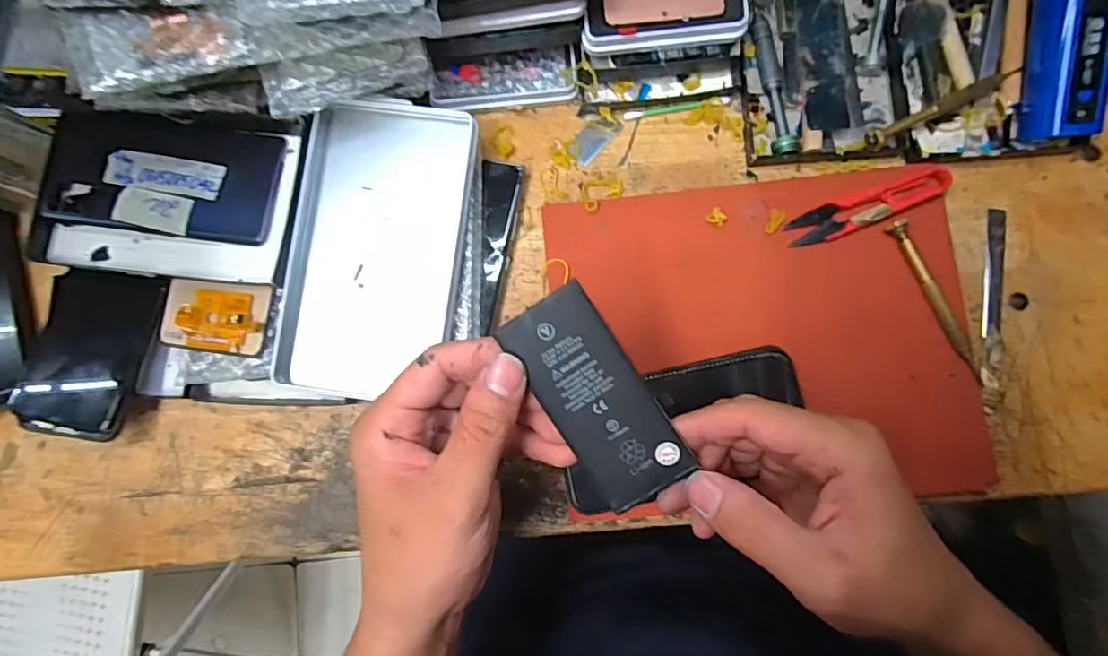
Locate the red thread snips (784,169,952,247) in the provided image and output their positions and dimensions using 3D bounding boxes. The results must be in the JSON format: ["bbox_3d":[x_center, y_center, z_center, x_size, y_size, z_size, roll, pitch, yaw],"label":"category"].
[{"bbox_3d":[0.199,-0.076,0.351,0.099,0.010,0.022,-20,85,1],"label":"red thread snips"}]

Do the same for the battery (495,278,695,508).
[{"bbox_3d":[0.019,0.032,0.241,0.042,0.007,0.098,-32,98,-1],"label":"battery"}]

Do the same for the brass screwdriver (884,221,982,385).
[{"bbox_3d":[0.237,-0.017,0.345,0.012,0.007,0.110,-24,85,0],"label":"brass screwdriver"}]

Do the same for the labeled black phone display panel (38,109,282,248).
[{"bbox_3d":[-0.252,-0.099,0.359,0.154,0.007,0.074,8,84,4],"label":"labeled black phone display panel"}]

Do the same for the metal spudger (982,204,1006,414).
[{"bbox_3d":[0.277,-0.013,0.350,0.014,0.007,0.127,7,86,3],"label":"metal spudger"}]

